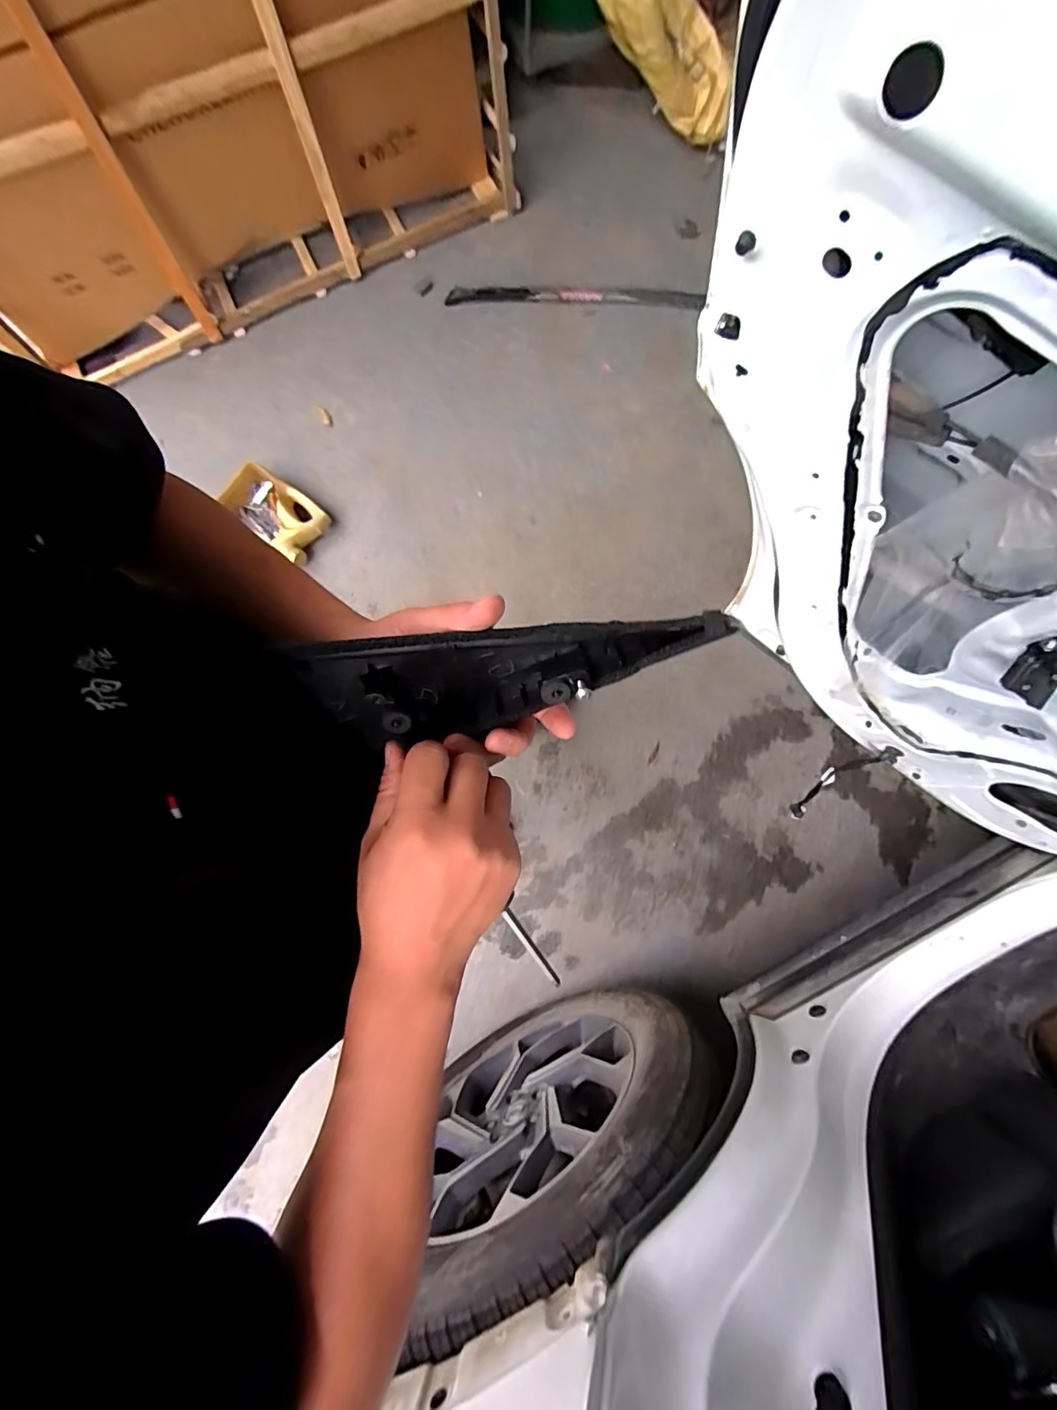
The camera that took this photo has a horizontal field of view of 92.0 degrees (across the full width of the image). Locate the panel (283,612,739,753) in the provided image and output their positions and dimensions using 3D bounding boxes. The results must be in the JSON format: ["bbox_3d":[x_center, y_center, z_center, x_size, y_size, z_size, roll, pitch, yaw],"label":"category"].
[{"bbox_3d":[-0.015,-0.017,0.294,0.228,0.085,0.035,-5,53,0],"label":"panel"}]

